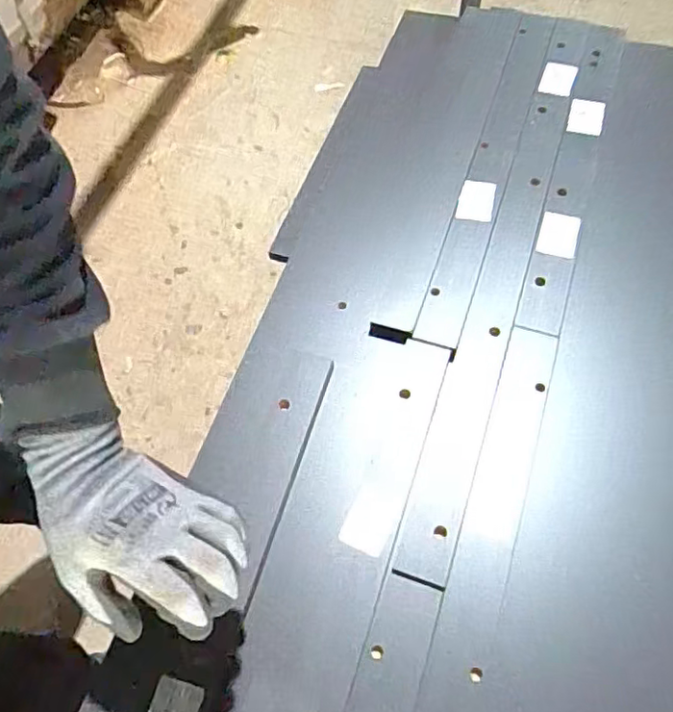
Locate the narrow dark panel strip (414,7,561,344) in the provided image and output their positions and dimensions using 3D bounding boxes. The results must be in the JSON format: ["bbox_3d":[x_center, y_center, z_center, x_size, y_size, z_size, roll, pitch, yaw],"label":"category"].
[{"bbox_3d":[0.202,-0.260,0.757,0.049,0.013,0.561,17,65,12],"label":"narrow dark panel strip"}]

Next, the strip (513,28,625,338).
[{"bbox_3d":[0.296,-0.238,0.737,0.048,0.013,0.504,18,67,6],"label":"strip"}]

